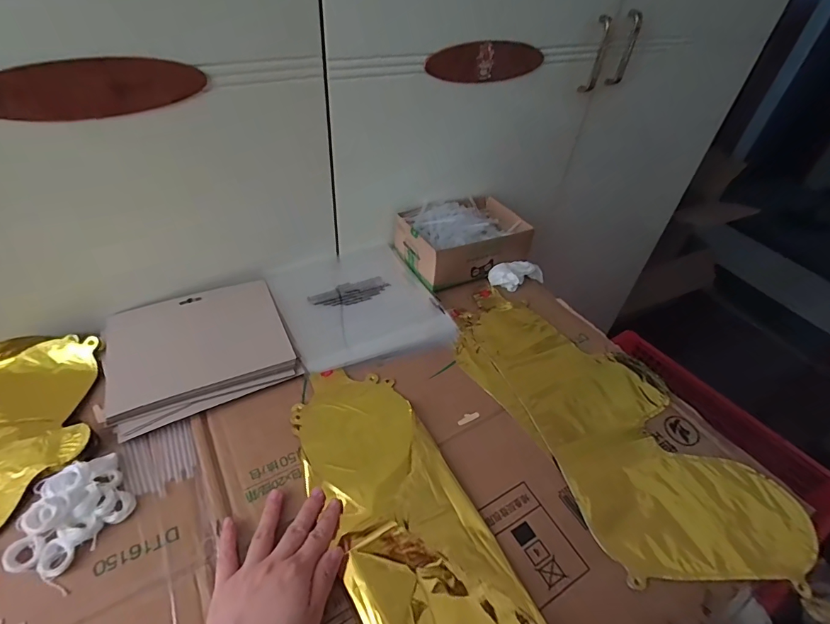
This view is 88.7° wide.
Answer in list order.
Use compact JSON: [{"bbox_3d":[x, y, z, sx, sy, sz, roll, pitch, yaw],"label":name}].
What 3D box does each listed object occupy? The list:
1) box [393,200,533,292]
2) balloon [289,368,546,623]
[{"bbox_3d":[0.076,-0.118,0.680,0.189,0.079,0.136,-18,47,-23],"label":"box"},{"bbox_3d":[0.003,0.208,0.377,0.132,0.022,0.413,-20,49,-24],"label":"balloon"}]

